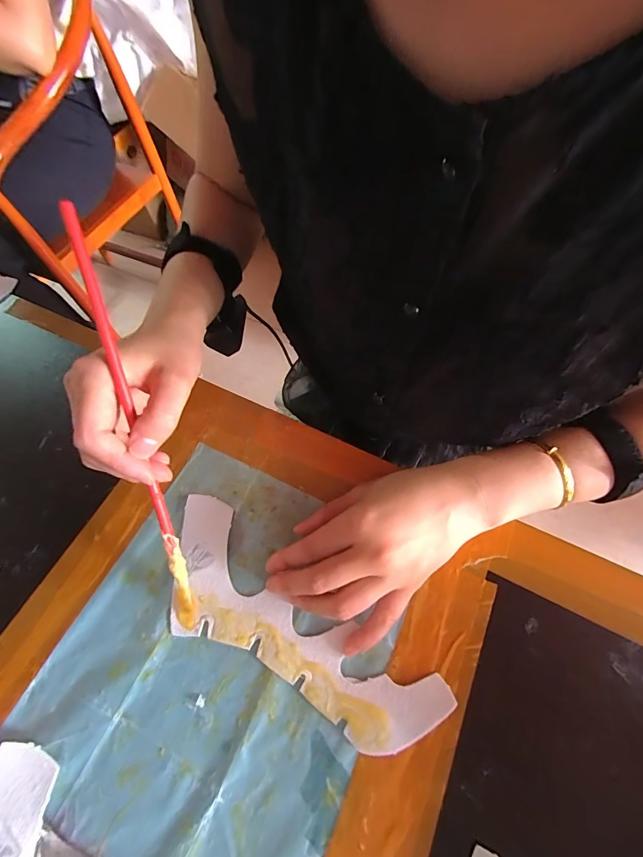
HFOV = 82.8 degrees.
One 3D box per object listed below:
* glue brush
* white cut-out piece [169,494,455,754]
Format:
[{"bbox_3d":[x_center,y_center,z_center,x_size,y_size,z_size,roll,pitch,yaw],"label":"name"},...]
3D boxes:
[{"bbox_3d":[-0.111,0.011,0.220,0.013,0.008,0.259,-10,105,-2],"label":"glue brush"},{"bbox_3d":[-0.031,0.135,0.246,0.215,0.008,0.078,33,69,18],"label":"white cut-out piece"}]

